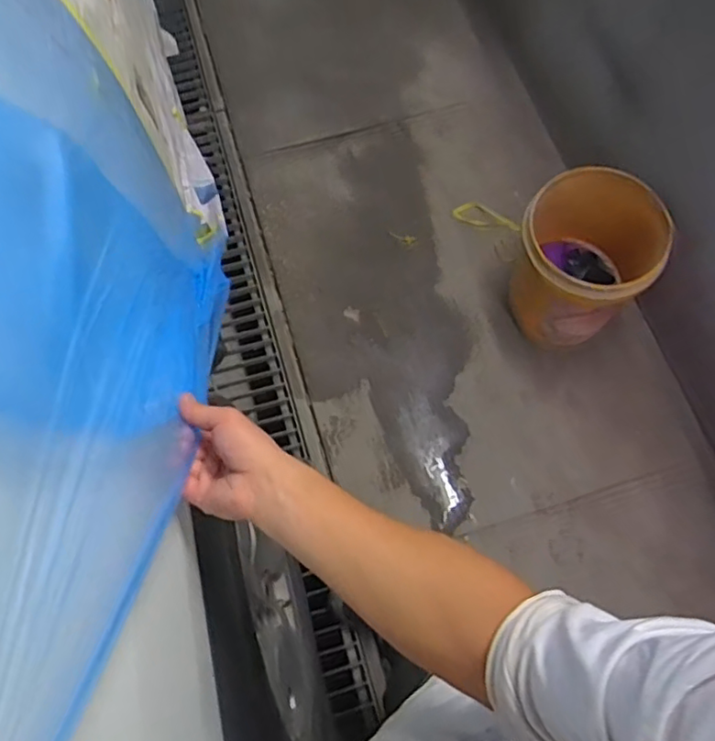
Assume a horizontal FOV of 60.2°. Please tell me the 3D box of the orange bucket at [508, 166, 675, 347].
[{"bbox_3d":[0.528,-0.260,1.469,0.305,0.382,0.324,0,68,0],"label":"orange bucket"}]

